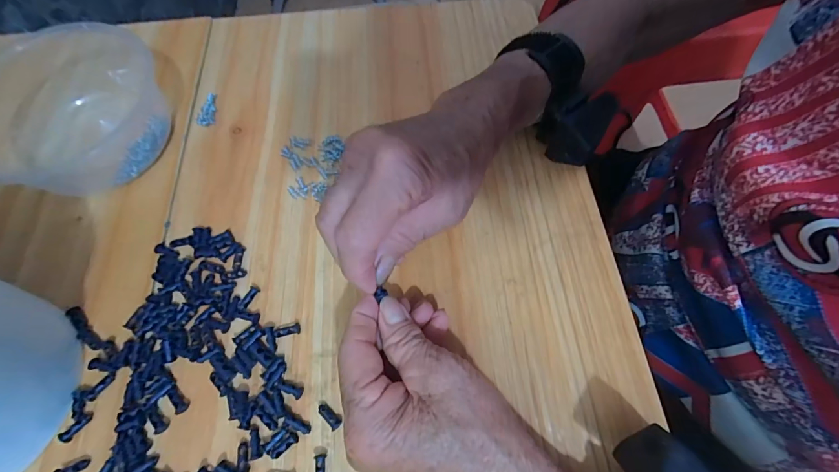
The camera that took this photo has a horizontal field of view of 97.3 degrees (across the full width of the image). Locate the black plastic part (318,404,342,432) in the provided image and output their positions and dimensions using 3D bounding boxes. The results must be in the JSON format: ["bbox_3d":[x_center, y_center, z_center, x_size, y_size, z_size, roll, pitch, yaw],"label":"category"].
[{"bbox_3d":[-0.054,0.108,0.223,0.008,0.005,0.017,-40,71,-15],"label":"black plastic part"}]

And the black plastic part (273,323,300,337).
[{"bbox_3d":[-0.087,0.062,0.244,0.017,0.004,0.007,-11,66,-4],"label":"black plastic part"}]

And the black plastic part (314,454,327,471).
[{"bbox_3d":[-0.057,0.134,0.212,0.006,0.005,0.015,-5,66,-1],"label":"black plastic part"}]

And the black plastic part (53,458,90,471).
[{"bbox_3d":[-0.201,0.135,0.213,0.019,0.005,0.007,-24,68,-9],"label":"black plastic part"}]

